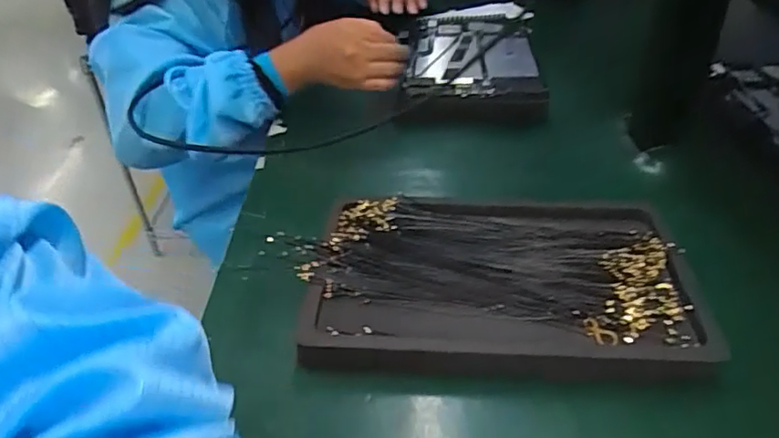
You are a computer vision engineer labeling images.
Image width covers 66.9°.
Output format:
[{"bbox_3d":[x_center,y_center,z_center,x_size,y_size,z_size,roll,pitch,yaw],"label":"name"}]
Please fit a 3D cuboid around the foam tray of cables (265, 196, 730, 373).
[{"bbox_3d":[0.066,0.040,0.401,0.254,0.024,0.153,1,37,5],"label":"foam tray of cables"}]

